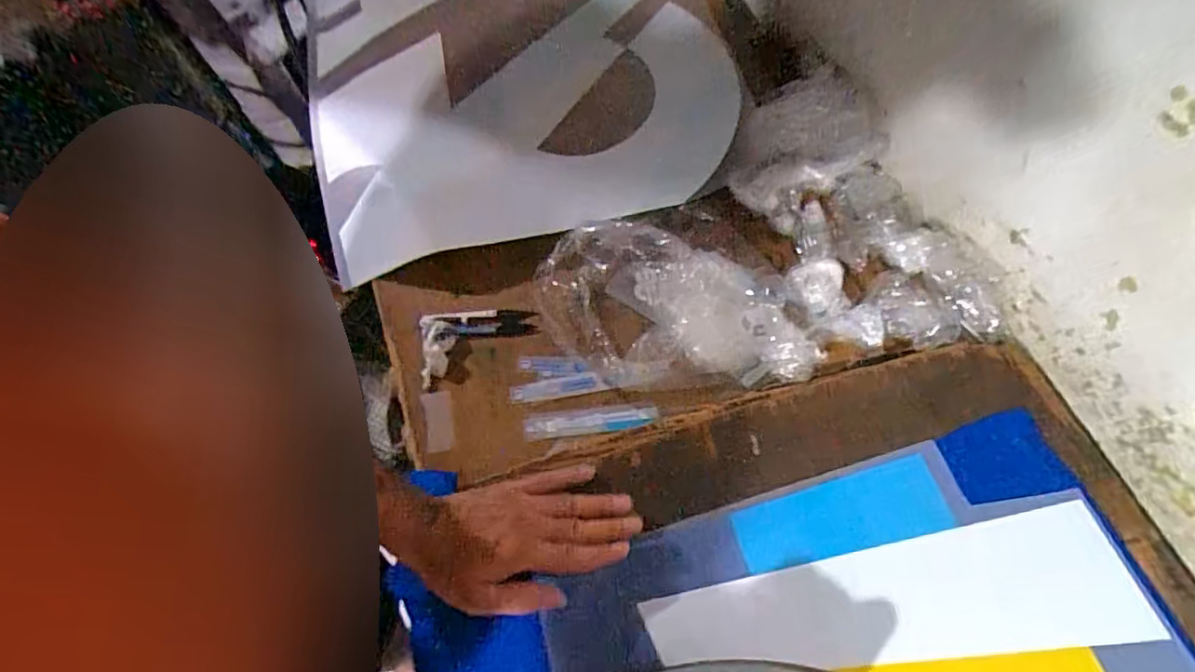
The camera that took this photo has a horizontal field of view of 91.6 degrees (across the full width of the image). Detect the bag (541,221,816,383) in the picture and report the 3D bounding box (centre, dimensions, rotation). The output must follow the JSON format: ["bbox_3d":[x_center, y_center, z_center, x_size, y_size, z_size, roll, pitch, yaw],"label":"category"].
[{"bbox_3d":[0.076,-0.038,0.590,0.282,0.054,0.158,-1,63,4],"label":"bag"}]

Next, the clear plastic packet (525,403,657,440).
[{"bbox_3d":[-0.007,0.083,0.576,0.131,0.013,0.029,-6,63,1],"label":"clear plastic packet"}]

